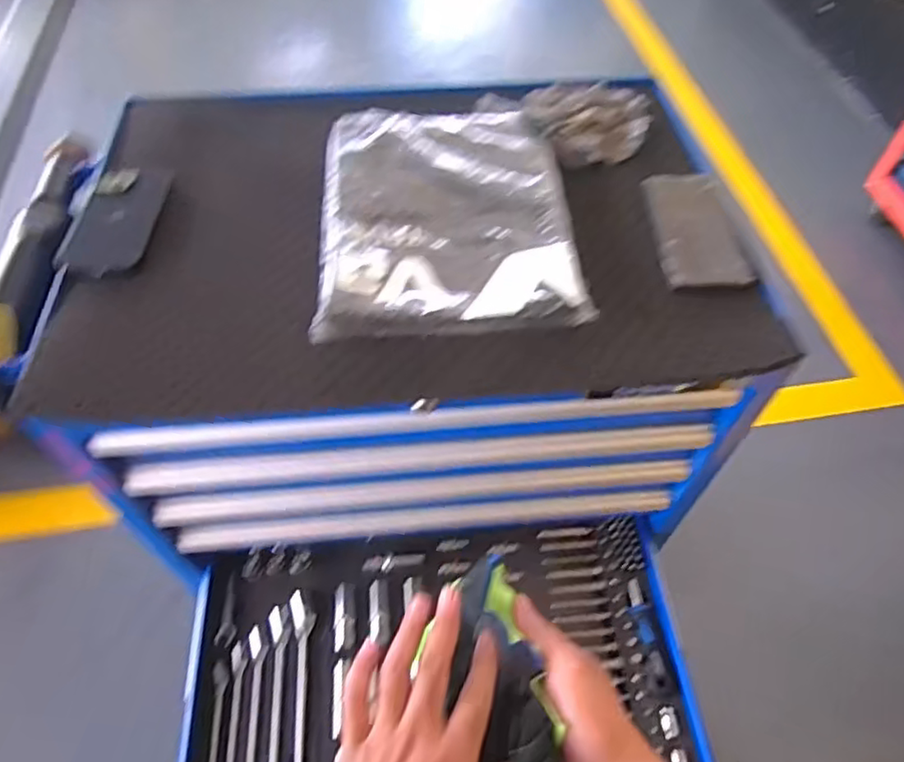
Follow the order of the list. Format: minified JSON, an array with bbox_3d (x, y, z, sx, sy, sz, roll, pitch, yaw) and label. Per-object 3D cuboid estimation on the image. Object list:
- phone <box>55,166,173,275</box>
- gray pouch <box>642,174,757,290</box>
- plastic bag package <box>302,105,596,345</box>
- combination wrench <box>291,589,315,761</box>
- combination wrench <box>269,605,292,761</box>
[{"bbox_3d":[-0.335,-0.162,0.640,0.072,0.014,0.151,3,54,1],"label":"phone"},{"bbox_3d":[0.248,-0.161,0.655,0.081,0.006,0.168,1,54,-1],"label":"gray pouch"},{"bbox_3d":[-0.008,-0.176,0.654,0.240,0.020,0.315,-2,55,-2],"label":"plastic bag package"},{"bbox_3d":[-0.180,0.385,0.757,0.027,0.023,0.259,-4,55,-4],"label":"combination wrench"},{"bbox_3d":[-0.207,0.394,0.748,0.026,0.010,0.245,-4,55,-4],"label":"combination wrench"}]

